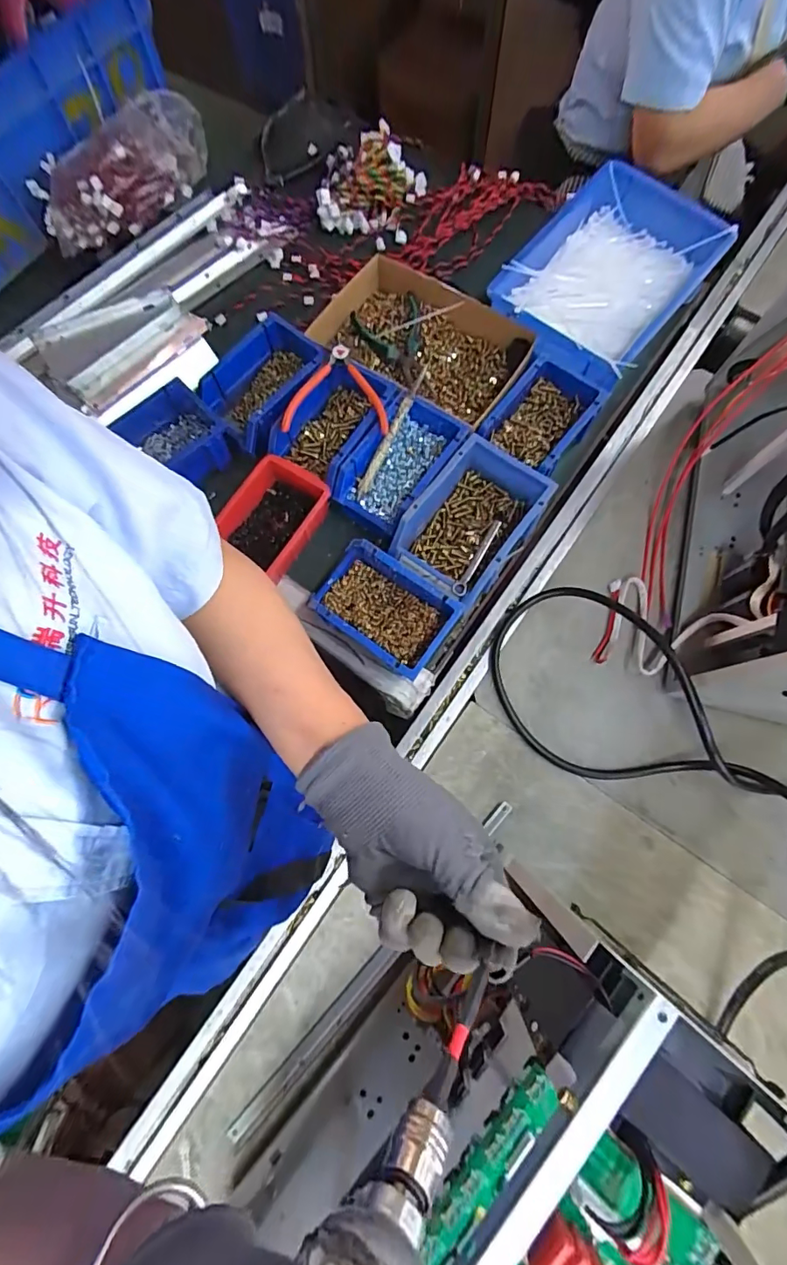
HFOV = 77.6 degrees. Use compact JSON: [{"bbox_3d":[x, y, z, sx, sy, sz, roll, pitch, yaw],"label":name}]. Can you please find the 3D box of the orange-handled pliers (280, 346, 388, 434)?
[{"bbox_3d":[-0.072,-0.299,0.600,0.122,0.018,0.119,-3,77,1],"label":"orange-handled pliers"}]

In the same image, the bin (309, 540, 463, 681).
[{"bbox_3d":[-0.014,-0.026,0.567,0.156,0.063,0.101,35,80,9],"label":"bin"}]

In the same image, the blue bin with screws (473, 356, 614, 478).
[{"bbox_3d":[0.189,-0.270,0.628,0.108,0.060,0.145,34,80,9],"label":"blue bin with screws"}]

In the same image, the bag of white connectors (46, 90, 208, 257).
[{"bbox_3d":[-0.411,-0.721,0.774,0.309,0.077,0.177,-40,79,-7],"label":"bag of white connectors"}]

